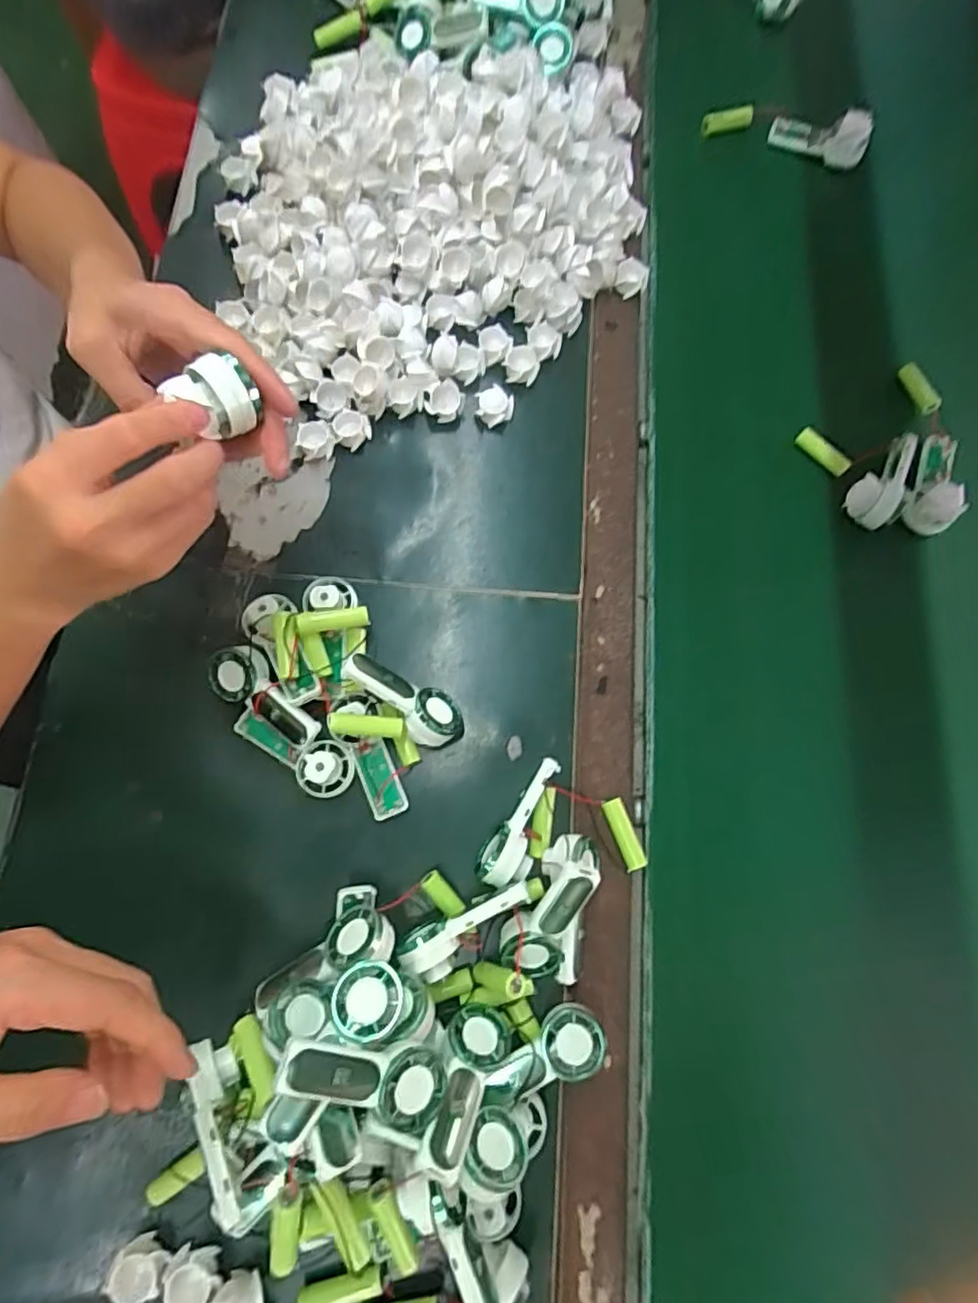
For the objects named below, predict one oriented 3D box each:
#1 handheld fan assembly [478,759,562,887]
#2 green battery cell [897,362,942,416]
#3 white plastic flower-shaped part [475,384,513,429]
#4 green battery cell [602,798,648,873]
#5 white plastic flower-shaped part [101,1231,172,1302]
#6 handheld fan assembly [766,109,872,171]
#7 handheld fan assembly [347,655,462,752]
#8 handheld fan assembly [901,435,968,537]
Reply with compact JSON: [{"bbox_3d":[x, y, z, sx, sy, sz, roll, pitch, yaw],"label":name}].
[{"bbox_3d":[0.026,0.121,0.433,0.033,0.033,0.092,33,77,7],"label":"handheld fan assembly"},{"bbox_3d":[0.387,-0.238,0.556,0.017,0.013,0.050,-24,78,-7],"label":"green battery cell"},{"bbox_3d":[0.005,-0.208,0.525,0.032,0.019,0.031,-1,76,-2],"label":"white plastic flower-shaped part"},{"bbox_3d":[0.096,0.131,0.443,0.015,0.014,0.050,-19,77,-6],"label":"green battery cell"},{"bbox_3d":[-0.209,0.370,0.368,0.030,0.018,0.030,0,76,-1],"label":"white plastic flower-shaped part"},{"bbox_3d":[0.341,-0.533,0.634,0.096,0.044,0.018,21,76,4],"label":"handheld fan assembly"},{"bbox_3d":[-0.058,0.035,0.443,0.101,0.031,0.043,37,76,-20],"label":"handheld fan assembly"},{"bbox_3d":[0.385,-0.151,0.529,0.034,0.037,0.092,18,76,3],"label":"handheld fan assembly"}]

